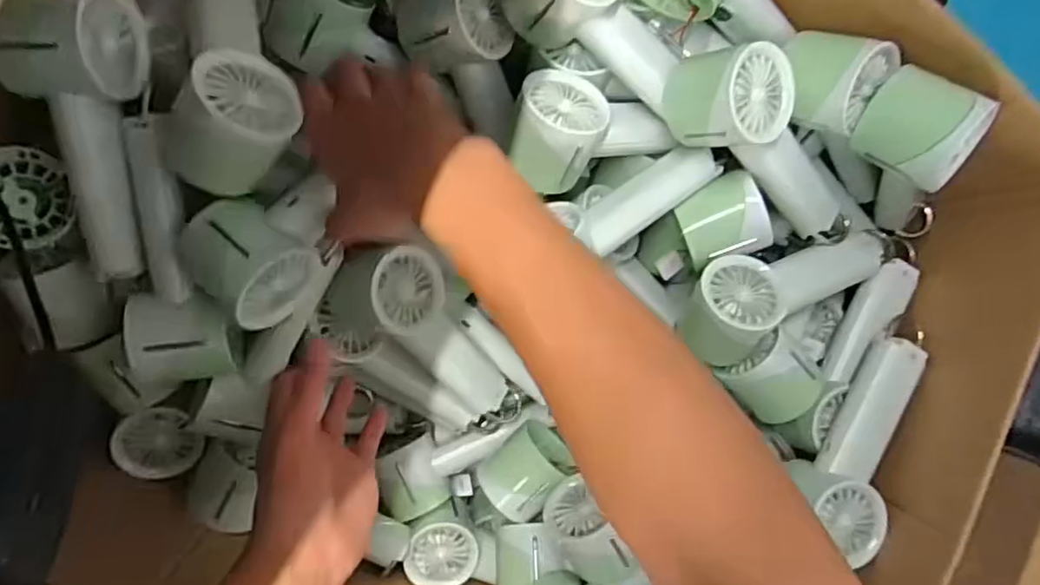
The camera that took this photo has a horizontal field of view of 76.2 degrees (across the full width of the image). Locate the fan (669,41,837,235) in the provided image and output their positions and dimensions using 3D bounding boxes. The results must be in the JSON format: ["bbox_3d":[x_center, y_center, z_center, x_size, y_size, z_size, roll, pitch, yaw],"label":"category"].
[{"bbox_3d":[0.185,-0.105,0.488,0.187,0.068,0.066,33,88,-27],"label":"fan"}]

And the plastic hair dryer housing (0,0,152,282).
[{"bbox_3d":[-0.265,-0.094,0.403,0.063,0.057,0.166,1,110,-7],"label":"plastic hair dryer housing"}]

